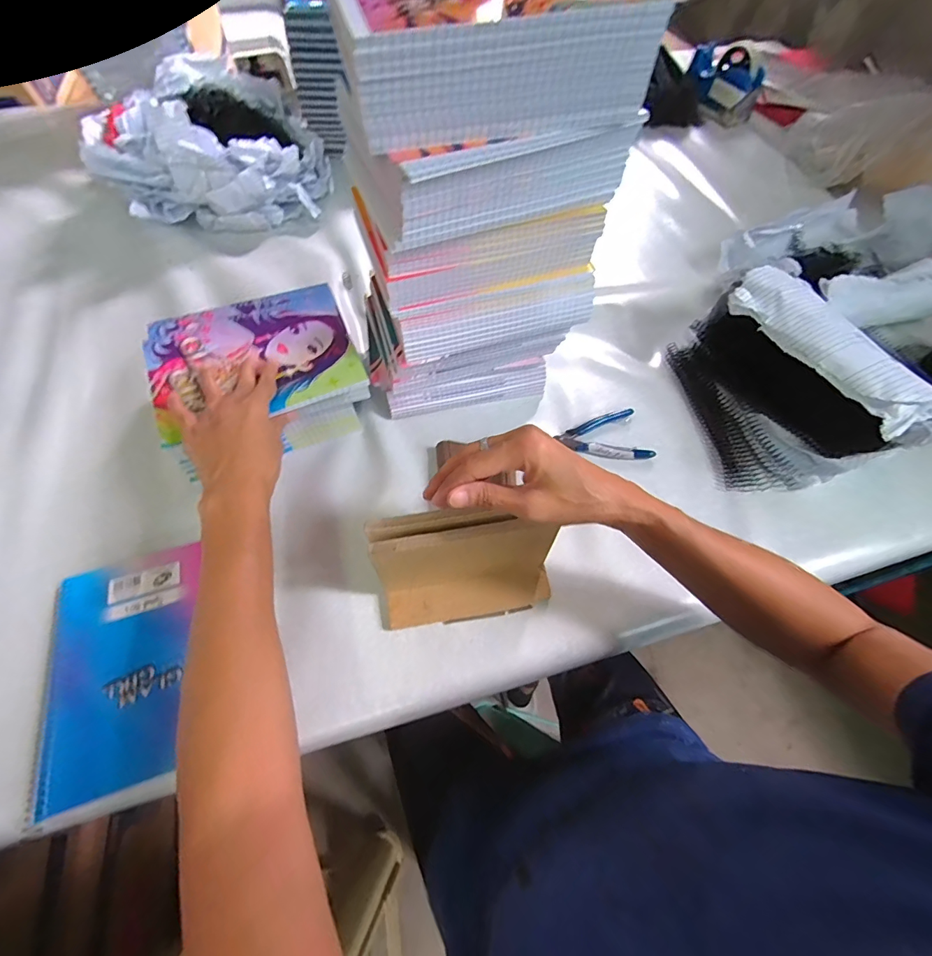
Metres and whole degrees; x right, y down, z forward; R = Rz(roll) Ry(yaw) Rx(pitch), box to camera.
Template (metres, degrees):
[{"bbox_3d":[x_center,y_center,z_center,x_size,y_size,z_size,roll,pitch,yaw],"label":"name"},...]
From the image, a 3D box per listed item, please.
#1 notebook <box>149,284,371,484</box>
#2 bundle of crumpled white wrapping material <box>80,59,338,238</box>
[{"bbox_3d":[-0.216,-0.124,0.440,0.195,0.010,0.191,-20,64,-11],"label":"notebook"},{"bbox_3d":[-0.417,-0.533,0.683,0.304,0.145,0.289,-28,65,-15],"label":"bundle of crumpled white wrapping material"}]

